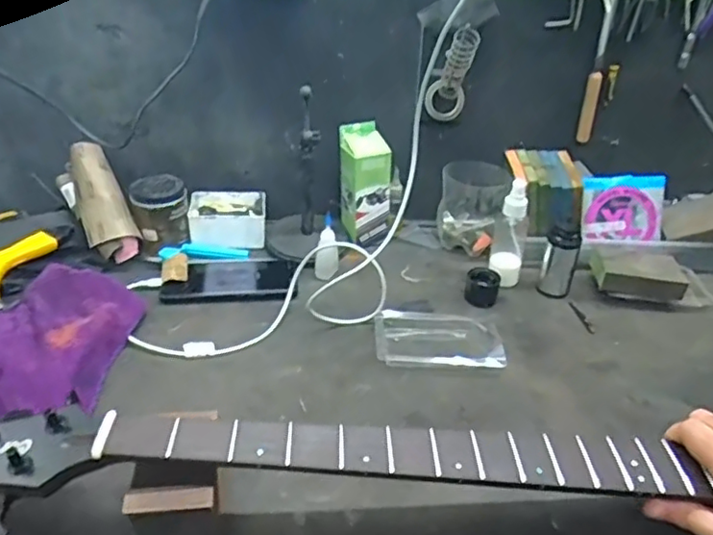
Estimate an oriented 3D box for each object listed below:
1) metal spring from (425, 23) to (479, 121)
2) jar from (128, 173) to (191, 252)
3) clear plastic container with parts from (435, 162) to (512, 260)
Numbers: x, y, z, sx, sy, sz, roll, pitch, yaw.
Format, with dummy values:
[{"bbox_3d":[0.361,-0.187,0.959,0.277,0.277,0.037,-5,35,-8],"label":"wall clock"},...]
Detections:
[{"bbox_3d":[0.121,-0.232,0.760,0.049,0.131,0.029,-5,58,-12],"label":"metal spring"},{"bbox_3d":[-0.257,-0.076,0.823,0.071,0.072,0.071,2,32,-1],"label":"jar"},{"bbox_3d":[0.156,-0.081,0.854,0.087,0.102,0.081,10,34,10],"label":"clear plastic container with parts"}]

